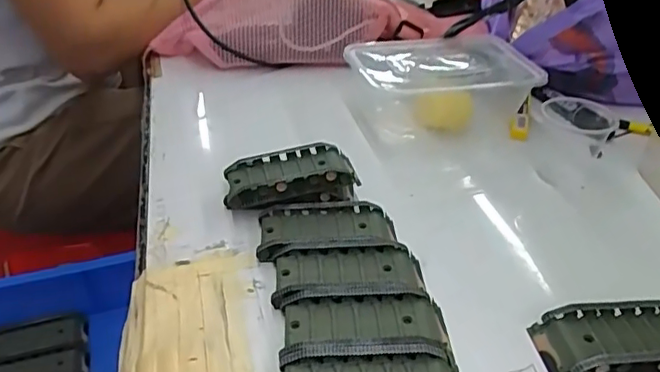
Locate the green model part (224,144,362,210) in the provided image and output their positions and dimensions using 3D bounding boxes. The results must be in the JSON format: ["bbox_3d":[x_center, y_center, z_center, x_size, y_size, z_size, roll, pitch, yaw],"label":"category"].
[{"bbox_3d":[-0.031,-0.004,0.439,0.097,0.033,0.047,-4,36,-7],"label":"green model part"}]

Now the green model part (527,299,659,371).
[{"bbox_3d":[0.171,0.089,0.330,0.096,0.019,0.044,-3,36,-6],"label":"green model part"}]

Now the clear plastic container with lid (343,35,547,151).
[{"bbox_3d":[0.105,-0.100,0.559,0.157,0.056,0.123,-9,37,-14],"label":"clear plastic container with lid"}]

